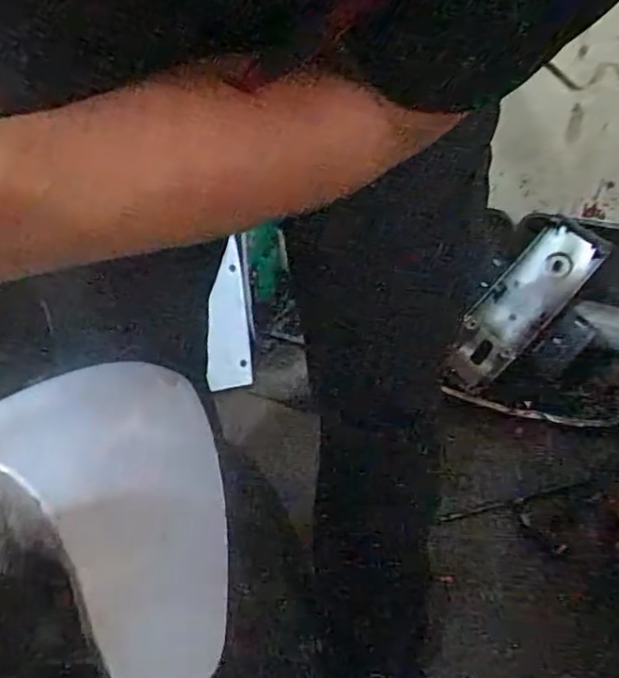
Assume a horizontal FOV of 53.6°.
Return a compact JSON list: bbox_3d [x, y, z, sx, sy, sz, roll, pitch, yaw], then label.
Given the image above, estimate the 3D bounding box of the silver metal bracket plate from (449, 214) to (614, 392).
[{"bbox_3d":[0.432,-0.066,1.280,0.407,0.067,0.154,-51,40,7],"label":"silver metal bracket plate"}]

